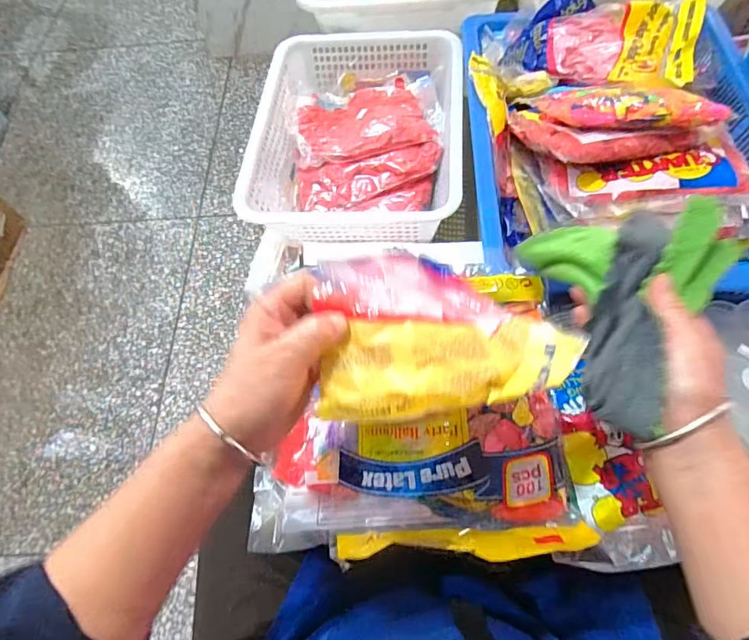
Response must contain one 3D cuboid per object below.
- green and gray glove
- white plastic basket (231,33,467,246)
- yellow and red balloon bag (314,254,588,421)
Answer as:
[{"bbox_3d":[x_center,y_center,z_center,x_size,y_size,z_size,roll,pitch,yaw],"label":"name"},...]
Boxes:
[{"bbox_3d":[0.214,-0.020,0.350,0.129,0.076,0.184,-11,62,-2],"label":"green and gray glove"},{"bbox_3d":[-0.022,-0.280,0.688,0.287,0.087,0.368,2,62,5],"label":"white plastic basket"},{"bbox_3d":[0.051,0.002,0.317,0.173,0.043,0.132,-4,62,2],"label":"yellow and red balloon bag"}]

